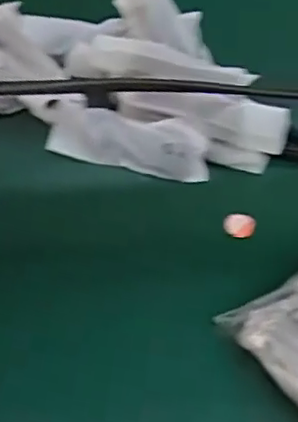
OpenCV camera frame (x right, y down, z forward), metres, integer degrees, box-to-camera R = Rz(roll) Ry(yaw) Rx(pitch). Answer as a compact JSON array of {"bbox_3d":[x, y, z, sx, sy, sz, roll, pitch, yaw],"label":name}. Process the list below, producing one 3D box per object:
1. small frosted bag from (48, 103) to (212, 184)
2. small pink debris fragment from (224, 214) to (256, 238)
[{"bbox_3d":[-0.018,-0.066,0.618,0.149,0.020,0.053,10,99,6],"label":"small frosted bag"},{"bbox_3d":[0.084,0.013,0.598,0.028,0.008,0.025,30,66,17],"label":"small pink debris fragment"}]

